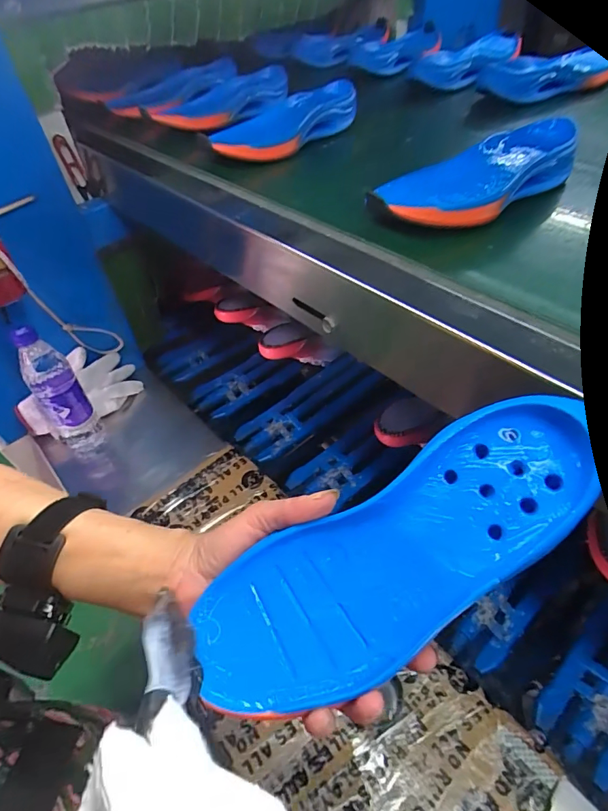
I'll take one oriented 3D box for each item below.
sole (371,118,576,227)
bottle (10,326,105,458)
[{"bbox_3d":[0.168,-0.213,0.424,0.231,0.039,0.087,-25,47,-18],"label":"sole"},{"bbox_3d":[-0.372,-0.015,0.691,0.067,0.223,0.071,-32,50,-24],"label":"bottle"}]

